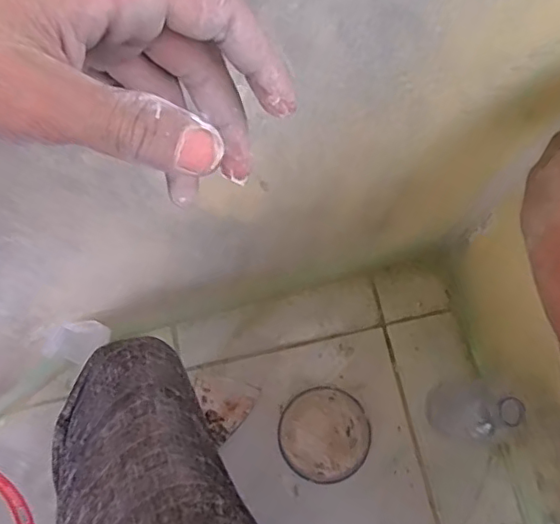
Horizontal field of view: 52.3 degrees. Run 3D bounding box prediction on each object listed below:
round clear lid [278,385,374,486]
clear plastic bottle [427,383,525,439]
[{"bbox_3d":[0.062,0.239,0.792,0.121,0.013,0.122,29,77,7],"label":"round clear lid"},{"bbox_3d":[0.242,0.177,0.700,0.064,0.224,0.070,0,75,0],"label":"clear plastic bottle"}]

